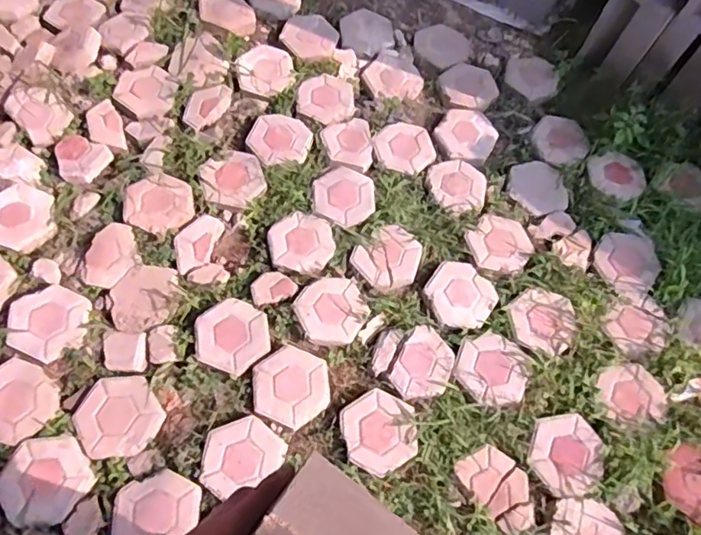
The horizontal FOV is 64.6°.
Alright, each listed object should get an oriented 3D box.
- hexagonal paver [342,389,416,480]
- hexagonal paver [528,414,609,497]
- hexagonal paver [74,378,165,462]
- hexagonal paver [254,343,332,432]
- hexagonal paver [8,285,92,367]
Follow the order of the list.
[{"bbox_3d":[0.079,0.433,1.467,0.196,0.034,0.199,-29,70,-15],"label":"hexagonal paver"},{"bbox_3d":[0.563,0.482,1.434,0.193,0.022,0.184,-10,66,-7],"label":"hexagonal paver"},{"bbox_3d":[-0.605,0.390,1.448,0.197,0.032,0.213,-32,71,-16],"label":"hexagonal paver"},{"bbox_3d":[-0.162,0.324,1.512,0.208,0.030,0.201,28,67,10],"label":"hexagonal paver"},{"bbox_3d":[-0.820,0.146,1.506,0.203,0.029,0.199,25,66,8],"label":"hexagonal paver"}]

